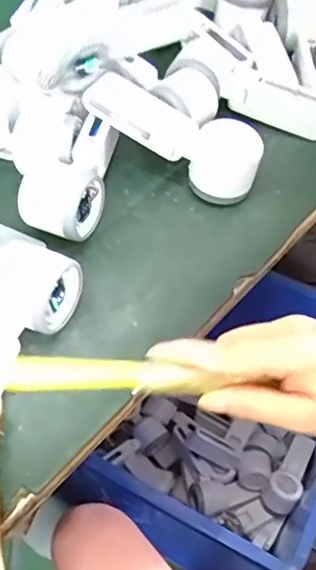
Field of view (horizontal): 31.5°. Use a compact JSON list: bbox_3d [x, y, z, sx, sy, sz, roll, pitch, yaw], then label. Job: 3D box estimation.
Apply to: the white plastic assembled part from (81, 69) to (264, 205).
[{"bbox_3d":[0.013,-0.133,0.517,0.170,0.056,0.052,29,59,15],"label":"white plastic assembled part"}]

